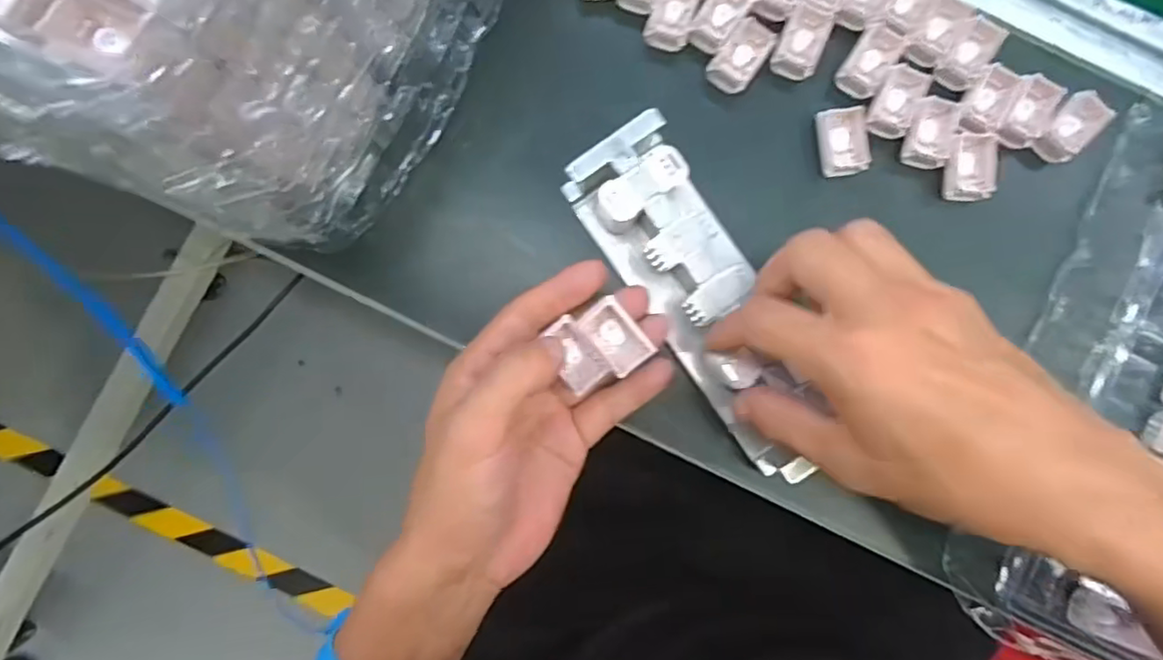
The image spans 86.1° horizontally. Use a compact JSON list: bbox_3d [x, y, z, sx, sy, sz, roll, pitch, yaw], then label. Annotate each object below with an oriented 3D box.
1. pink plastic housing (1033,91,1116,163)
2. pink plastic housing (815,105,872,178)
[{"bbox_3d":[0.266,-0.111,0.335,0.022,0.011,0.041,43,89,2],"label":"pink plastic housing"},{"bbox_3d":[0.143,-0.103,0.340,0.024,0.013,0.034,-7,88,0],"label":"pink plastic housing"}]

